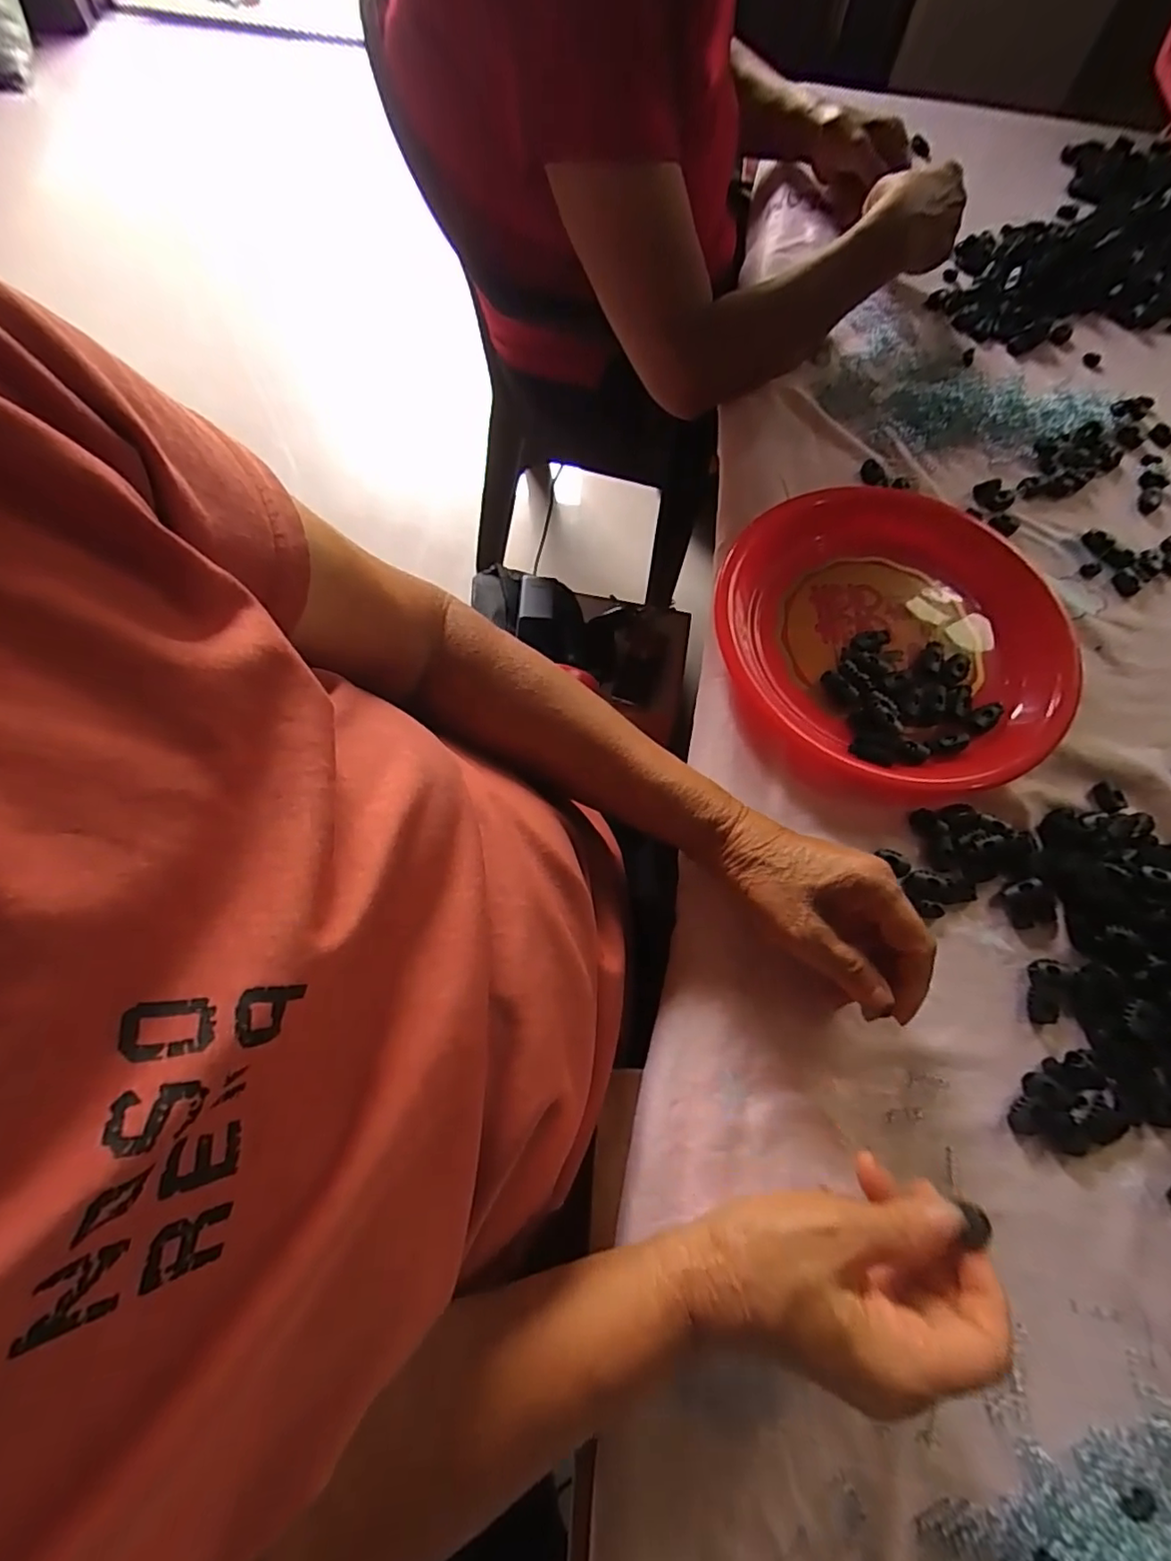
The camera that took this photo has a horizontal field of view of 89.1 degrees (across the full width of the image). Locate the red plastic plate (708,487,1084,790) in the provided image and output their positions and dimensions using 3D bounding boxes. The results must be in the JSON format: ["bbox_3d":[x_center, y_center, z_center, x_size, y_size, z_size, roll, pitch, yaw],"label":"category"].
[{"bbox_3d":[0.224,-0.114,0.442,0.241,0.033,0.248,1,68,-1],"label":"red plastic plate"}]

